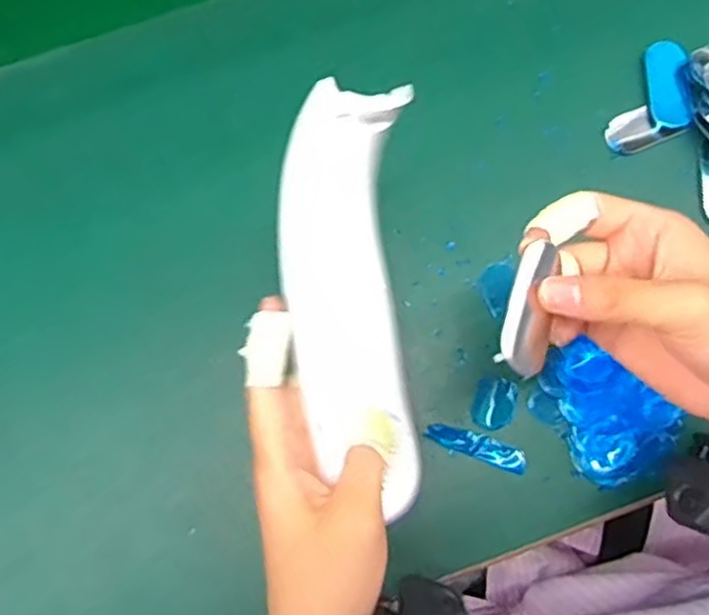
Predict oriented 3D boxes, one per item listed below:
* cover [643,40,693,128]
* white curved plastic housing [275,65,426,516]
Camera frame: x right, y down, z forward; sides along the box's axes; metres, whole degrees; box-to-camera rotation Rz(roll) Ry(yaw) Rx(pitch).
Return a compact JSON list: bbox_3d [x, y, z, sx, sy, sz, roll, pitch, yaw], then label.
[{"bbox_3d":[0.197,-0.141,0.453,0.025,0.010,0.059,-1,77,1],"label":"cover"},{"bbox_3d":[-0.001,-0.001,0.338,0.060,0.031,0.189,-7,98,-1],"label":"white curved plastic housing"}]

